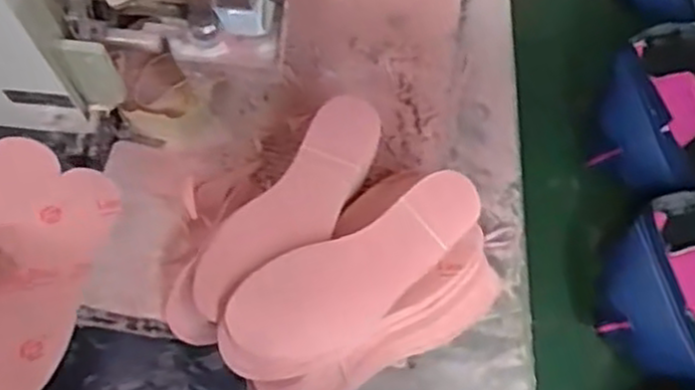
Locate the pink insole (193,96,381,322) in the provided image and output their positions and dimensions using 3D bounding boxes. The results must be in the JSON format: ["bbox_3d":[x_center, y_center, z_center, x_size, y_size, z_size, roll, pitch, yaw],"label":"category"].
[{"bbox_3d":[-0.041,0.007,0.567,0.067,0.009,0.204,34,70,21],"label":"pink insole"}]

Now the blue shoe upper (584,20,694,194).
[{"bbox_3d":[0.323,-0.084,0.700,0.208,0.070,0.145,-21,74,-9],"label":"blue shoe upper"}]

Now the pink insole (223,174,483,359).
[{"bbox_3d":[0.011,0.057,0.543,0.199,0.018,0.074,-28,75,-7],"label":"pink insole"}]

